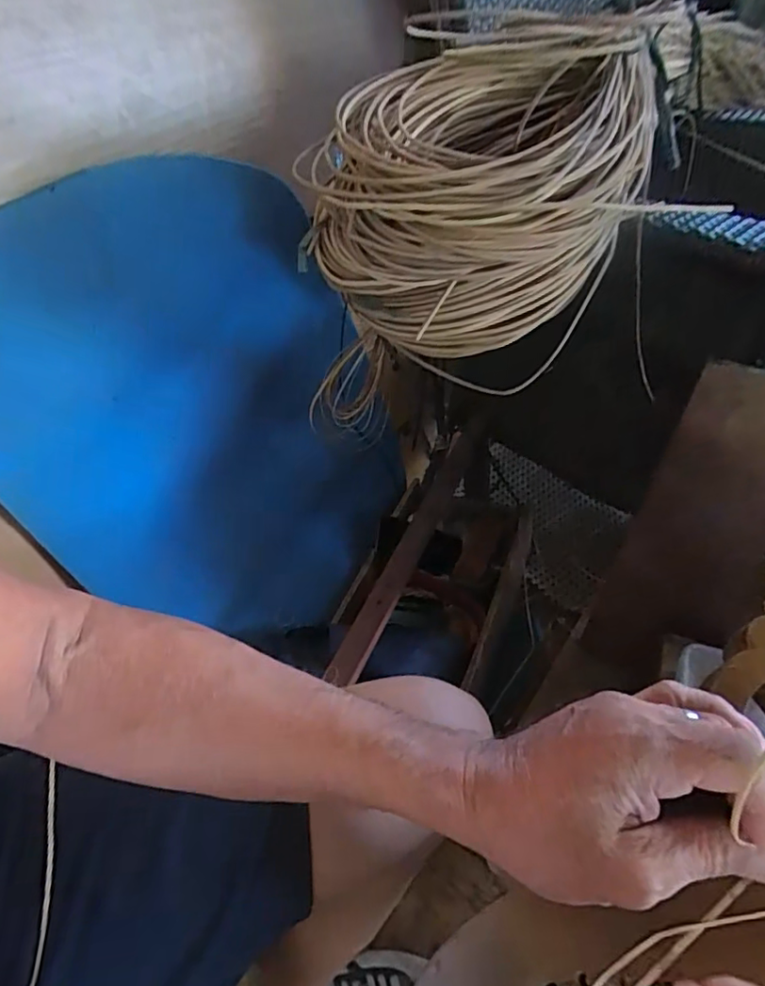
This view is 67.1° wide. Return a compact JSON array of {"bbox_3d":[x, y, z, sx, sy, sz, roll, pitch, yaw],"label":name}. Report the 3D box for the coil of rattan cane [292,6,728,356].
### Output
[{"bbox_3d":[0.125,-0.291,0.565,0.232,0.212,0.400,36,55,27],"label":"coil of rattan cane"}]

